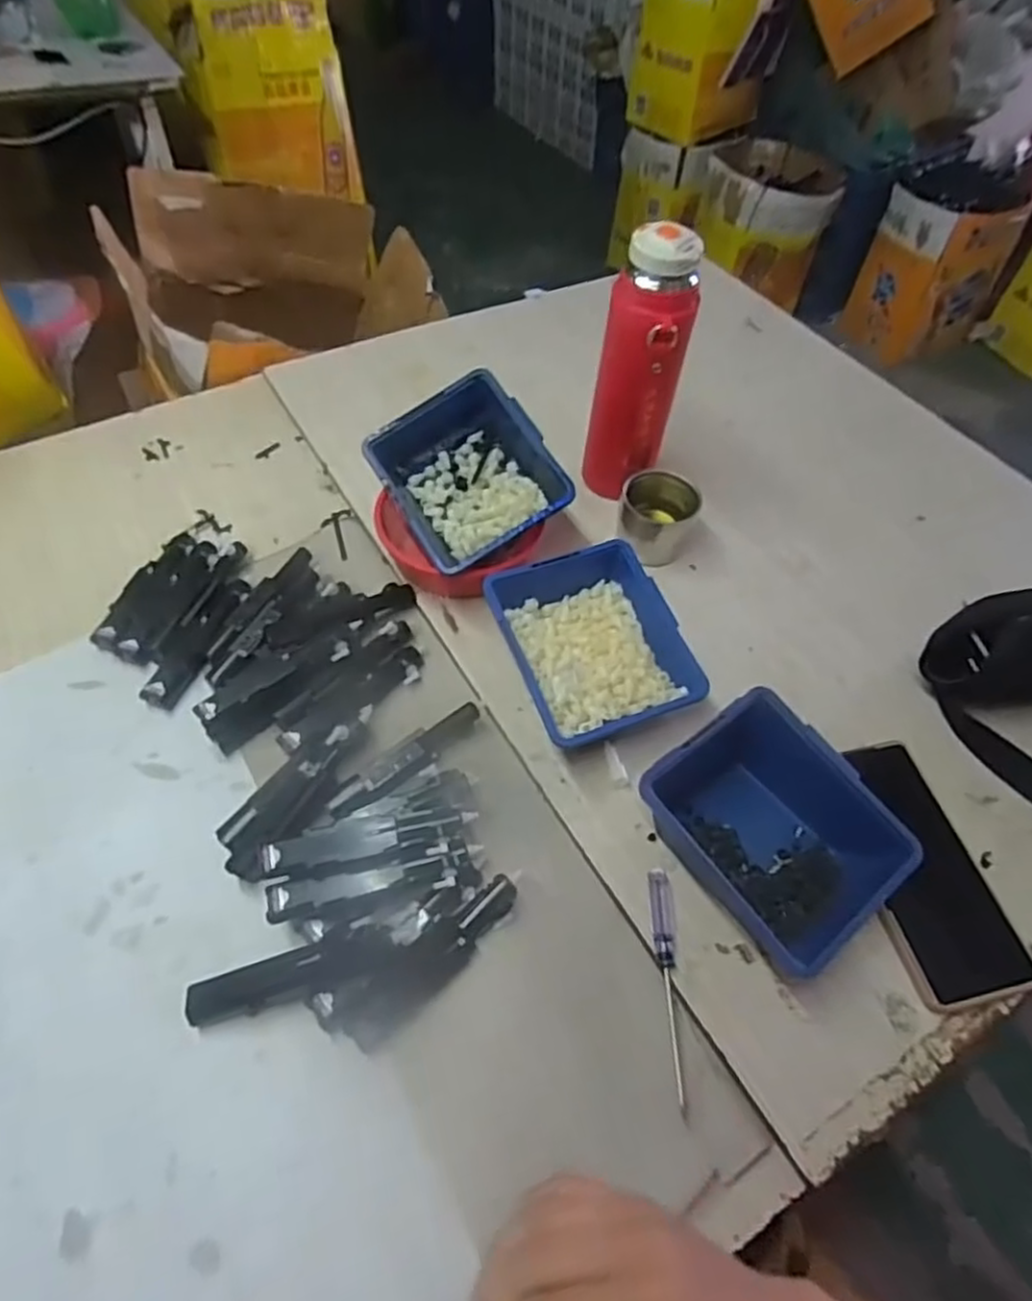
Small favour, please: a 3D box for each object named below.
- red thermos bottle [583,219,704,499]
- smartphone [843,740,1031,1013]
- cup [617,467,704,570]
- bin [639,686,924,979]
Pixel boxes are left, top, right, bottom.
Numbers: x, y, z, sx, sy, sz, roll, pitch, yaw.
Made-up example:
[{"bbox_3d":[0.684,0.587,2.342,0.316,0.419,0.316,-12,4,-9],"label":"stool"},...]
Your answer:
[{"bbox_3d":[0.100,-0.217,0.592,0.068,0.227,0.074,12,55,5],"label":"red thermos bottle"},{"bbox_3d":[0.268,0.140,0.469,0.079,0.010,0.166,-8,57,-7],"label":"smartphone"},{"bbox_3d":[0.123,-0.116,0.623,0.063,0.063,0.065,1,56,-2],"label":"cup"},{"bbox_3d":[0.161,0.114,0.454,0.120,0.068,0.137,-32,63,-22],"label":"bin"}]

